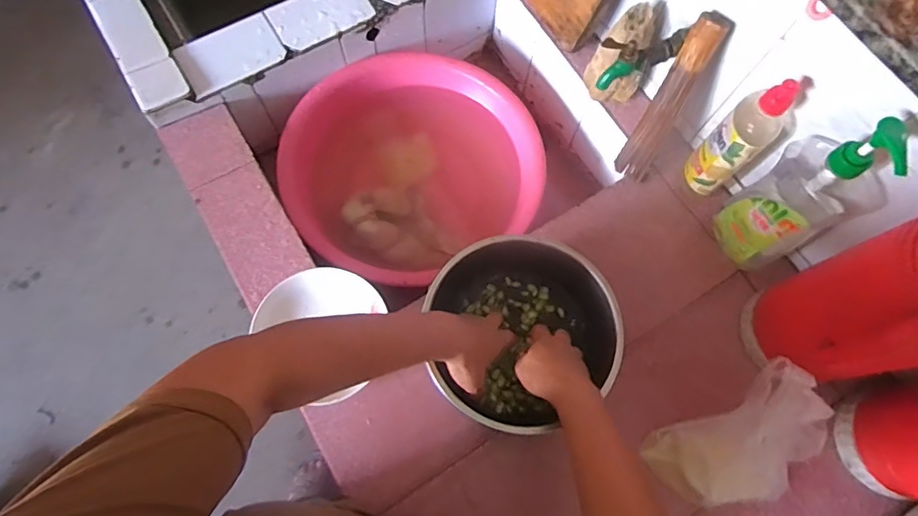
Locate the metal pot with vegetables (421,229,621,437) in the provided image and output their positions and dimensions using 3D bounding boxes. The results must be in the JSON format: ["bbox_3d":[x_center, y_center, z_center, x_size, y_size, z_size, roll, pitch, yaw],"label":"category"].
[{"bbox_3d":[0.069,0.090,0.639,0.220,0.093,0.216,0,72,-2],"label":"metal pot with vegetables"}]

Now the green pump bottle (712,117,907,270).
[{"bbox_3d":[0.409,-0.072,0.622,0.083,0.270,0.106,-29,75,-10],"label":"green pump bottle"}]

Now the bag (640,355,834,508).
[{"bbox_3d":[0.319,0.200,0.572,0.132,0.233,0.059,29,46,8],"label":"bag"}]

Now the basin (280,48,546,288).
[{"bbox_3d":[-0.086,-0.158,0.903,0.388,0.166,0.353,0,72,-2],"label":"basin"}]

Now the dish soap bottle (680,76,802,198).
[{"bbox_3d":[0.358,-0.152,0.667,0.064,0.187,0.065,-40,77,-13],"label":"dish soap bottle"}]

